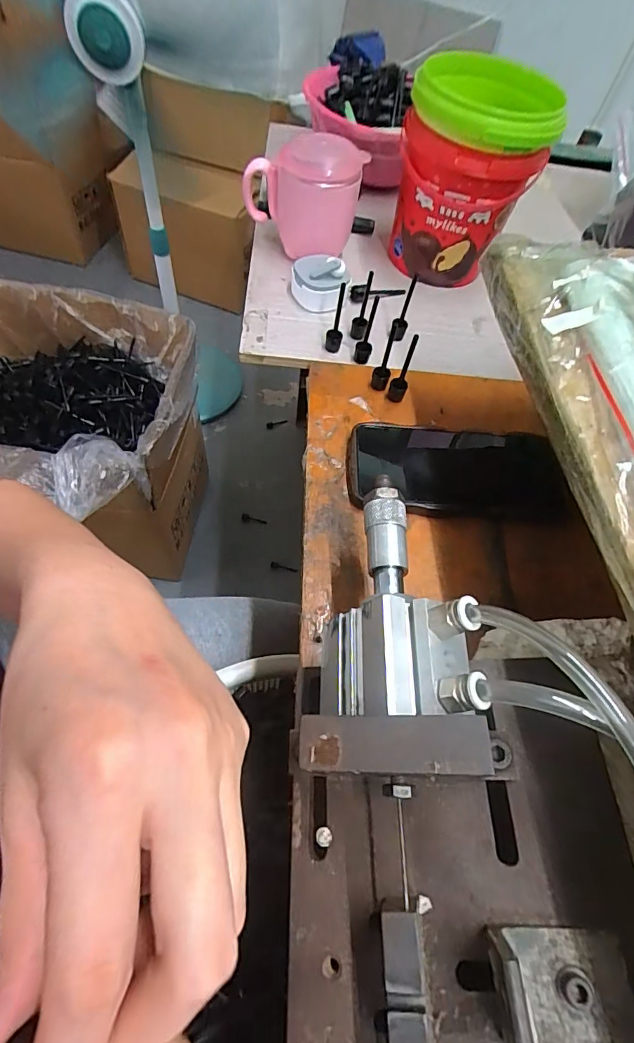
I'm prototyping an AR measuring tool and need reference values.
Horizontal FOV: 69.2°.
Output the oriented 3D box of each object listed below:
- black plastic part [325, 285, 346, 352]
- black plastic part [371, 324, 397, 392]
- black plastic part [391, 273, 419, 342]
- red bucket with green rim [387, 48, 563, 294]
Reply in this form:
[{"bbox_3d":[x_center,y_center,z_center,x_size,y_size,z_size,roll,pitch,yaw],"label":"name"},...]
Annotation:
[{"bbox_3d":[0.016,-0.179,0.406,0.015,0.065,0.012,6,60,-4],"label":"black plastic part"},{"bbox_3d":[0.057,-0.137,0.389,0.015,0.054,0.018,14,59,0],"label":"black plastic part"},{"bbox_3d":[0.081,-0.197,0.427,0.014,0.066,0.013,15,59,1],"label":"black plastic part"},{"bbox_3d":[0.141,-0.337,0.457,0.126,0.150,0.132,15,59,1],"label":"red bucket with green rim"}]

